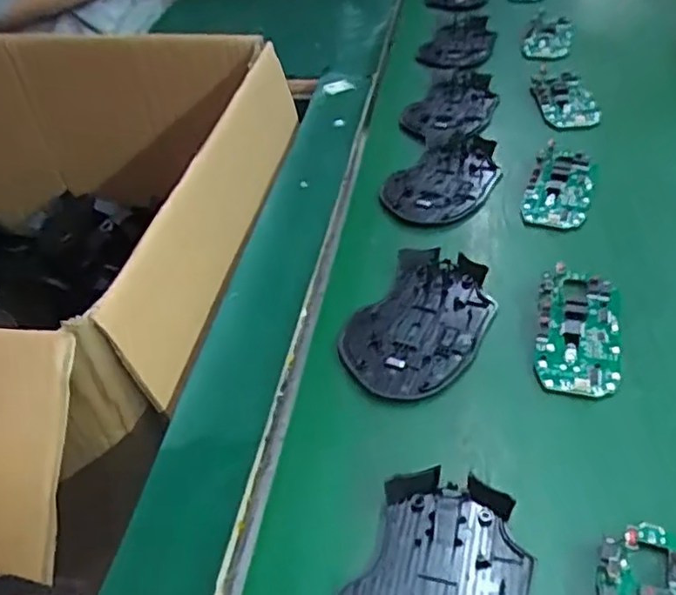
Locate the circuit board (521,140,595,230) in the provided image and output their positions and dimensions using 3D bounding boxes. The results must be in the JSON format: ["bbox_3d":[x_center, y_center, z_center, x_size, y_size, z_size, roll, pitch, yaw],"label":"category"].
[{"bbox_3d":[0.164,-0.084,0.486,0.044,0.011,0.084,12,47,20],"label":"circuit board"}]

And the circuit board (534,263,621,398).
[{"bbox_3d":[0.137,0.017,0.375,0.044,0.010,0.088,7,45,15],"label":"circuit board"}]

